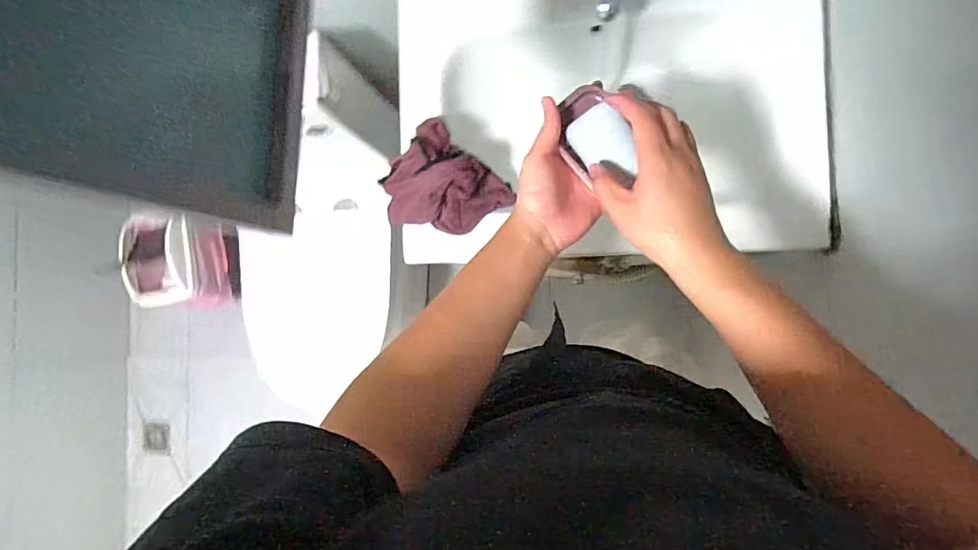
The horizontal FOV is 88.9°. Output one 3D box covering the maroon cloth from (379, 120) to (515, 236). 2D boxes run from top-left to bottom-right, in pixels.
[{"bbox_3d":[-0.071,-0.128,0.744,0.159,0.102,0.153,42,93,7],"label":"maroon cloth"}]

